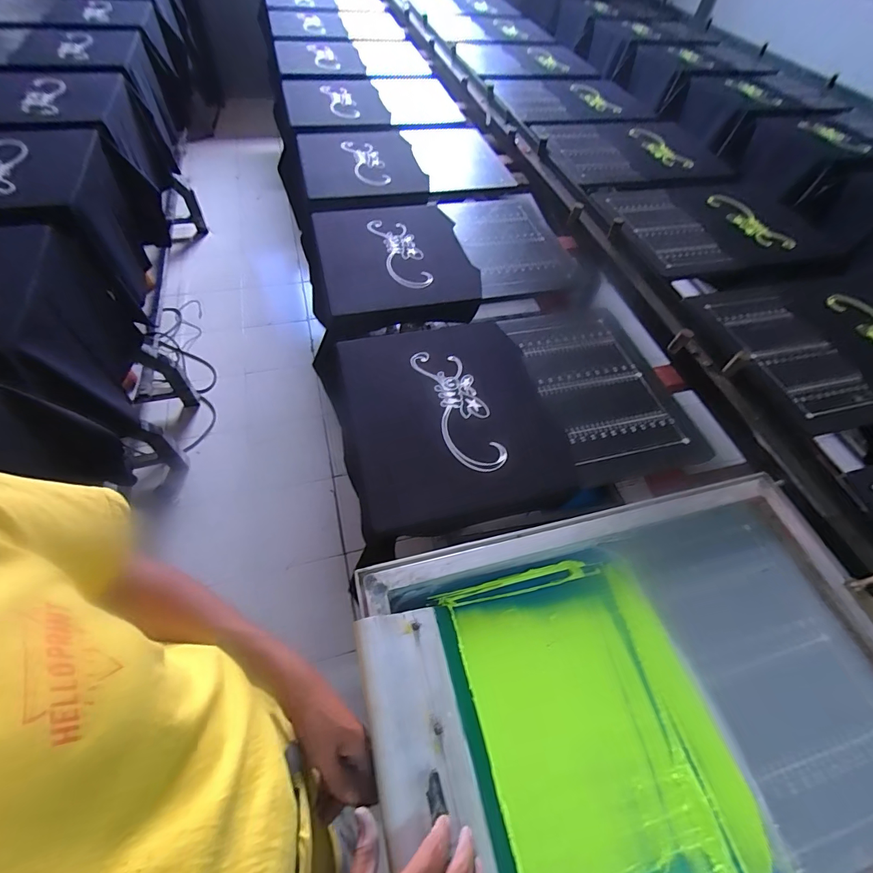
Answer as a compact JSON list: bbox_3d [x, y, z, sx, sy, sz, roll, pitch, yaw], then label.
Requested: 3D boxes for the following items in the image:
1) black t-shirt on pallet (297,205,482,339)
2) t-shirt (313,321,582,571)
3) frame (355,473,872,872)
[{"bbox_3d":[-0.110,-0.410,0.981,0.365,0.071,0.401,-10,63,-13],"label":"black t-shirt on pallet"},{"bbox_3d":[0.004,-0.046,0.749,0.377,0.068,0.456,-12,63,-14],"label":"t-shirt"},{"bbox_3d":[0.276,0.311,0.488,0.633,0.039,0.464,-11,58,-10],"label":"frame"}]

